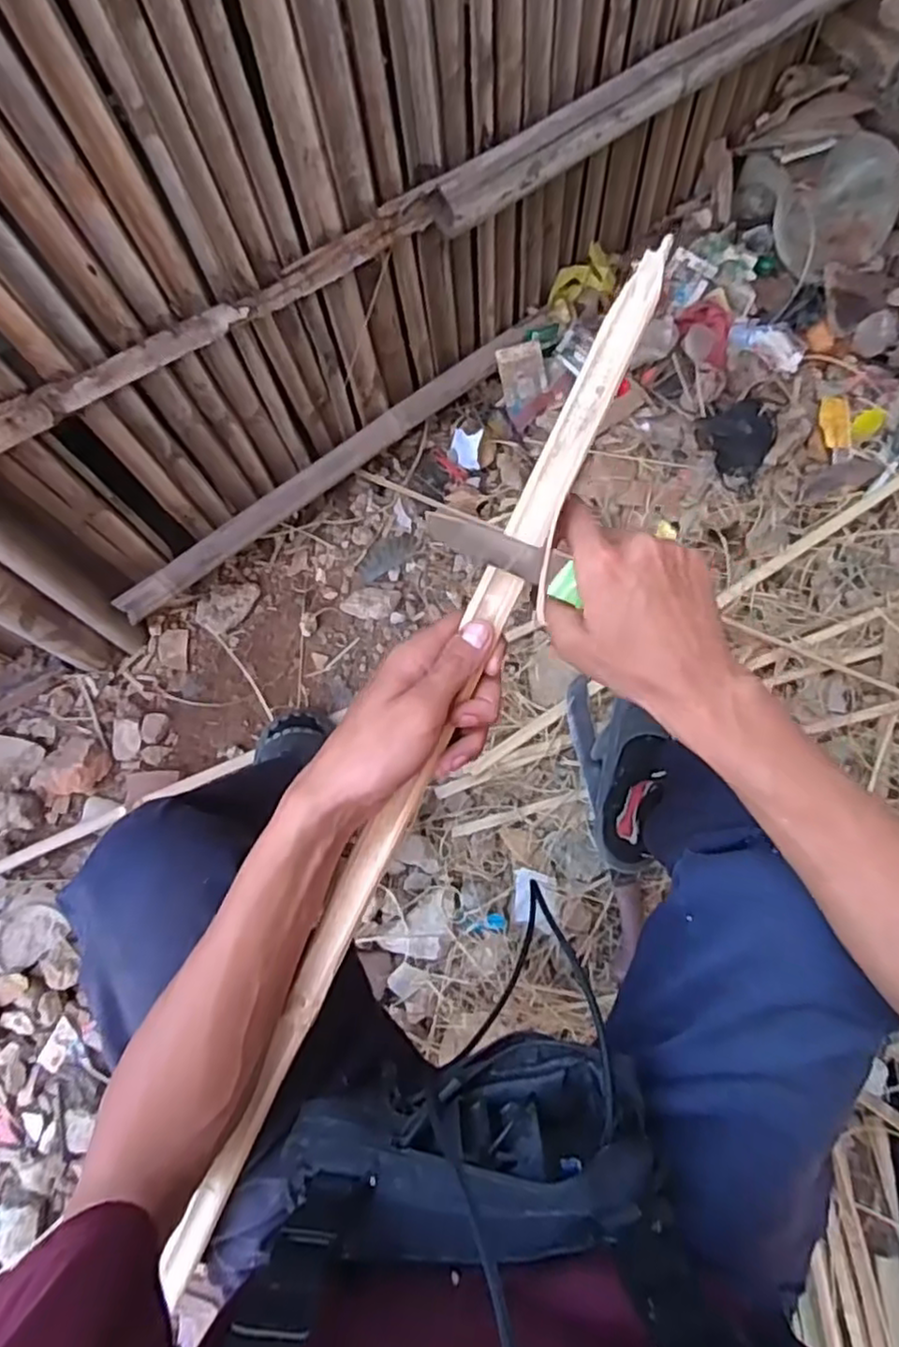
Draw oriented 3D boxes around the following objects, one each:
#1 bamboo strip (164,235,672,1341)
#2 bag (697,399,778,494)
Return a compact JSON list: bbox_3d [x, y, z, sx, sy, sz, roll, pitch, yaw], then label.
[{"bbox_3d":[-0.032,0.087,0.418,0.029,0.017,0.690,26,98,10],"label":"bamboo strip"},{"bbox_3d":[0.445,-0.354,1.043,0.087,0.048,0.134,-19,73,-4],"label":"bag"}]

